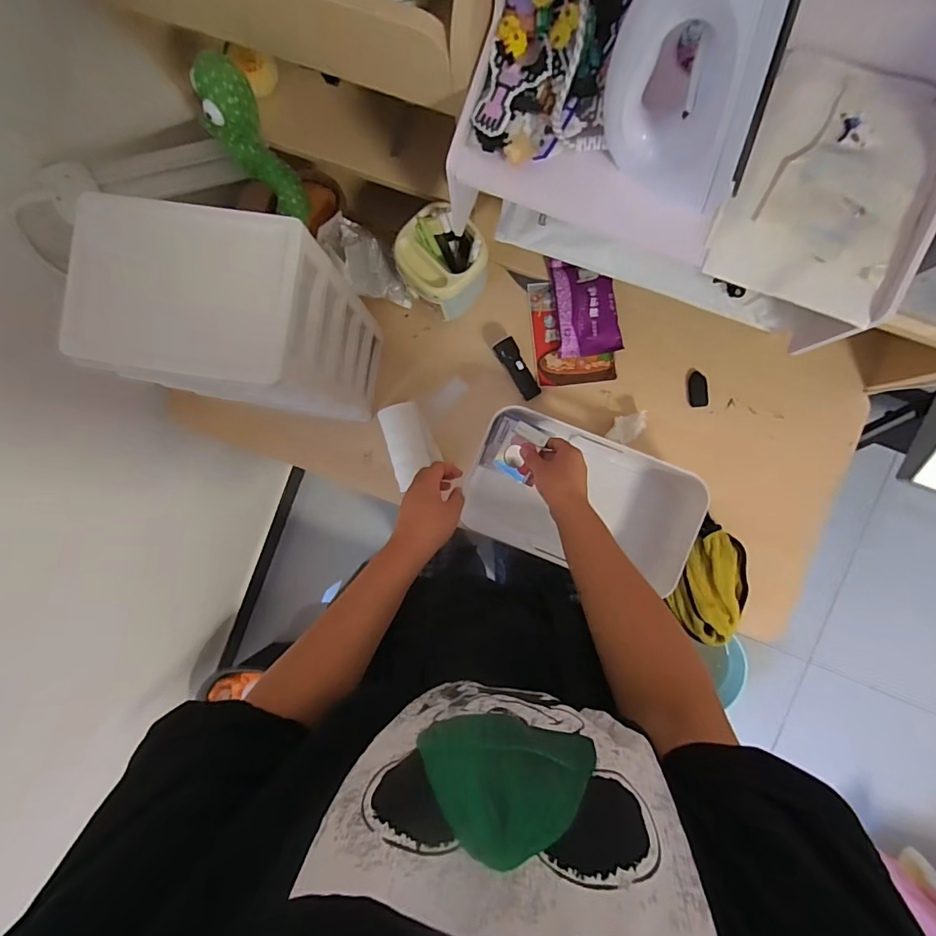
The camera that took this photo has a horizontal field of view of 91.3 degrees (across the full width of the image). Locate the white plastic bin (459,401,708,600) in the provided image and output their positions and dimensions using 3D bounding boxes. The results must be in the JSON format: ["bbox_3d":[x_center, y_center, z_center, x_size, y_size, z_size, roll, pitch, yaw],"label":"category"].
[{"bbox_3d":[0.153,0.045,0.637,0.302,0.084,0.184,19,93,2],"label":"white plastic bin"}]

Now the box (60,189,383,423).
[{"bbox_3d":[-0.239,-0.151,0.526,0.199,0.303,0.149,6,92,3],"label":"box"}]

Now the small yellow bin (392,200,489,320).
[{"bbox_3d":[-0.036,-0.269,0.618,0.102,0.123,0.101,0,92,3],"label":"small yellow bin"}]

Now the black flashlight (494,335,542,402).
[{"bbox_3d":[0.073,-0.143,0.669,0.030,0.022,0.091,-28,90,4],"label":"black flashlight"}]

